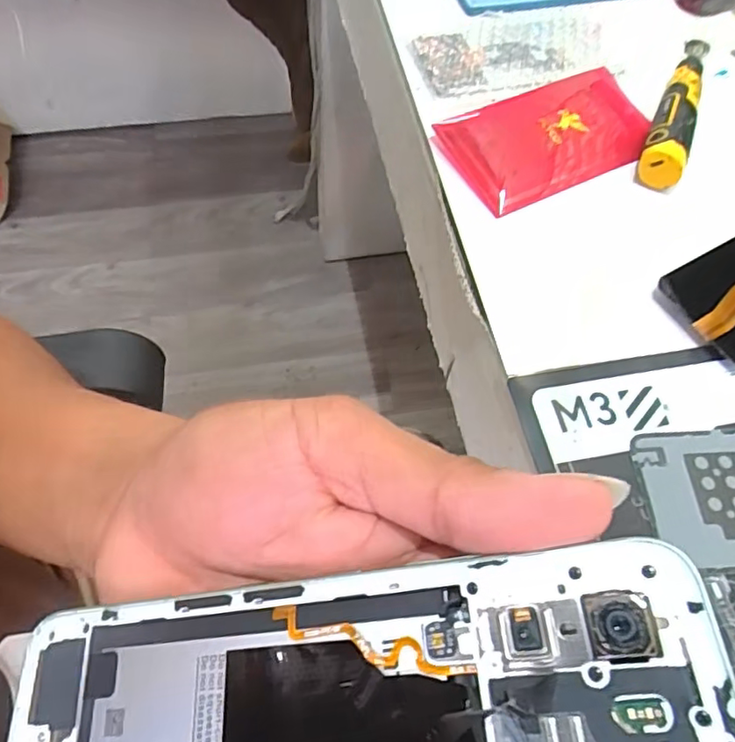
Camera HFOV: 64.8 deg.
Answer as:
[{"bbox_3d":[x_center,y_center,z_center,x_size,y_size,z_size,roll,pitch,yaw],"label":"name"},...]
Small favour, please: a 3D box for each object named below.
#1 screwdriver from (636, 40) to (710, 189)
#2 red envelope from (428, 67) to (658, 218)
[{"bbox_3d":[0.229,-0.200,0.427,0.029,0.027,0.162,22,63,8],"label":"screwdriver"},{"bbox_3d":[0.133,-0.169,0.416,0.158,0.010,0.088,-23,71,-15],"label":"red envelope"}]

